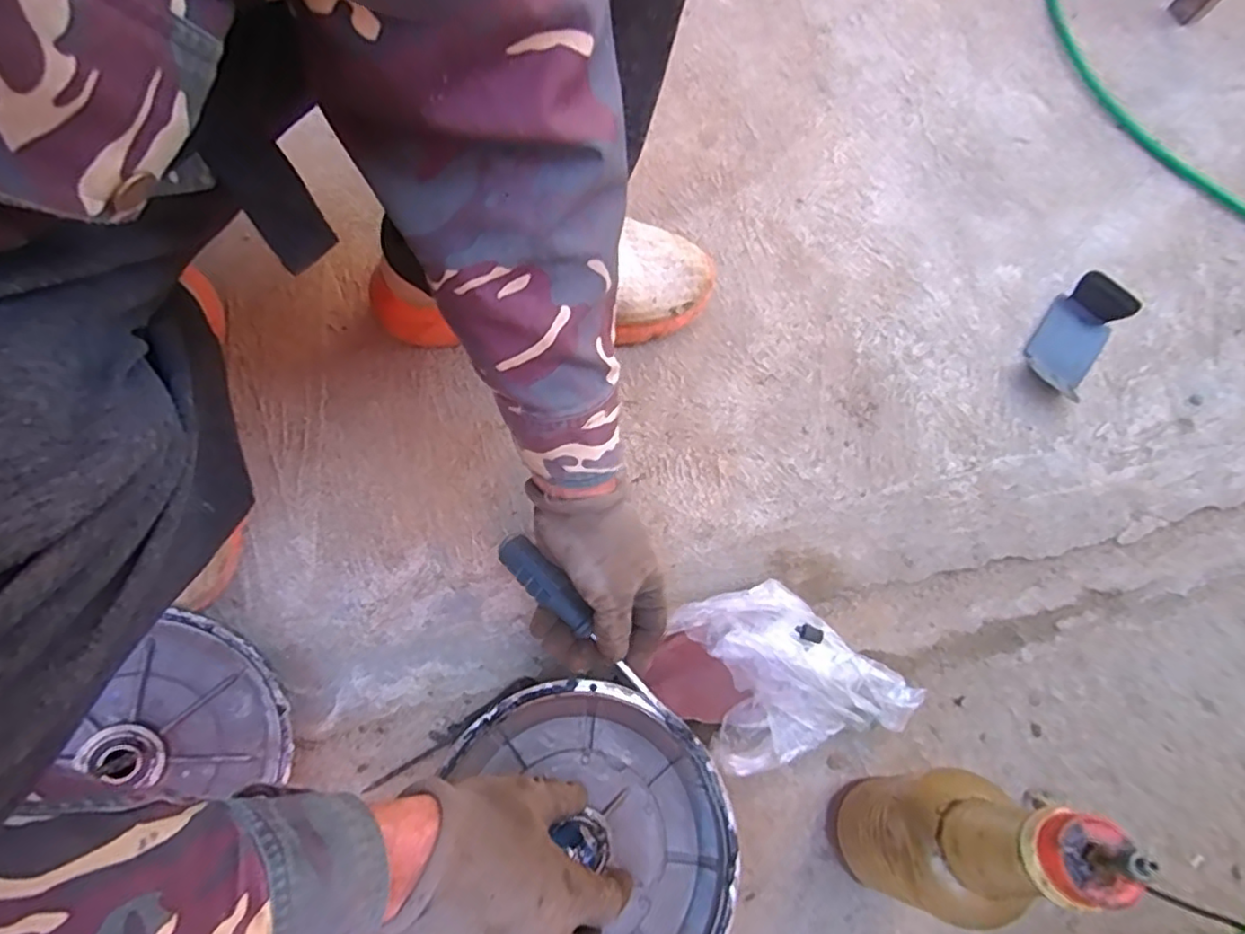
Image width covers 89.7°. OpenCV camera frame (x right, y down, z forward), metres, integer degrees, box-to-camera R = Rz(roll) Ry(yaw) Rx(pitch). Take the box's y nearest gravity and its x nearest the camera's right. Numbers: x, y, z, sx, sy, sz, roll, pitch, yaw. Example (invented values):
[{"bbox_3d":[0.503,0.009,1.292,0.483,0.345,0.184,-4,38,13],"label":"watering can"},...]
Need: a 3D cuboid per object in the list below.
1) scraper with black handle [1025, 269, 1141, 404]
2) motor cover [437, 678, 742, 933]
[{"bbox_3d":[0.419,-0.120,0.584,0.058,0.030,0.114,34,85,16],"label":"scraper with black handle"},{"bbox_3d":[-0.024,0.260,0.429,0.196,0.040,0.212,-12,65,-5],"label":"motor cover"}]

